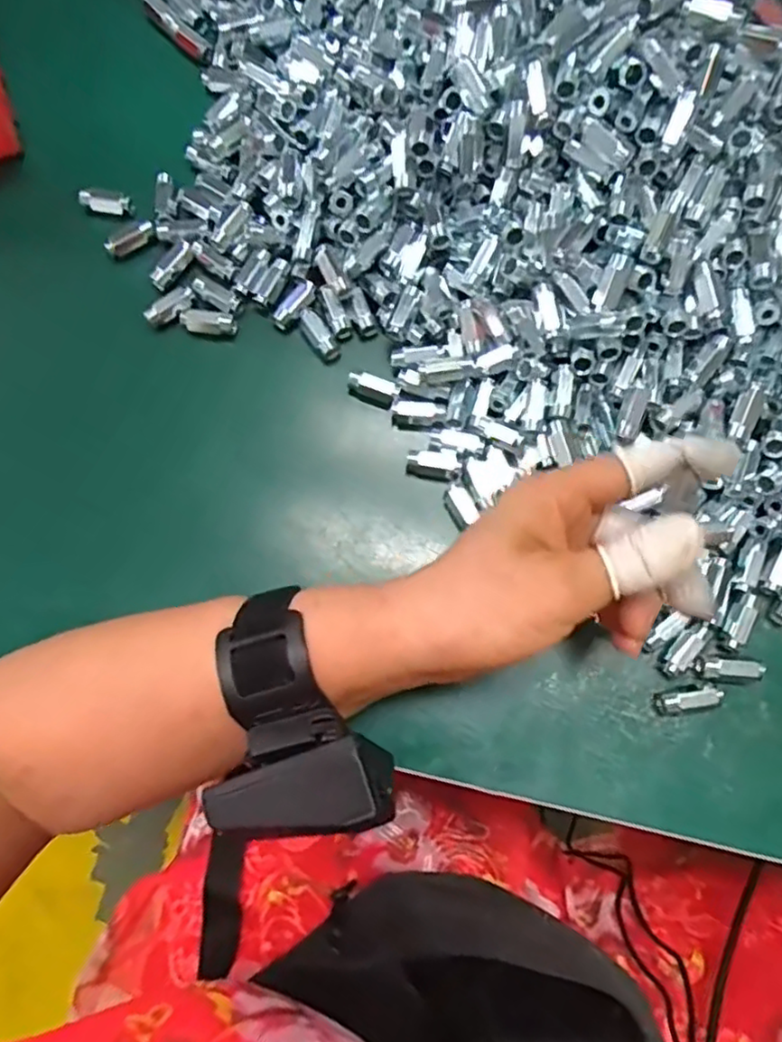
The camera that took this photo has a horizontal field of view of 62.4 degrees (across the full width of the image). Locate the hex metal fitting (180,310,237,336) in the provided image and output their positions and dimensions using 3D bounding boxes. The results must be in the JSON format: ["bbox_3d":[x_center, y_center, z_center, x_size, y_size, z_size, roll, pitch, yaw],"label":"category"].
[{"bbox_3d":[-0.095,-0.104,0.337,0.027,0.011,0.012,4,78,-12],"label":"hex metal fitting"}]

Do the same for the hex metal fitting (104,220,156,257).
[{"bbox_3d":[-0.140,-0.152,0.347,0.028,0.010,0.010,-27,79,-5],"label":"hex metal fitting"}]

